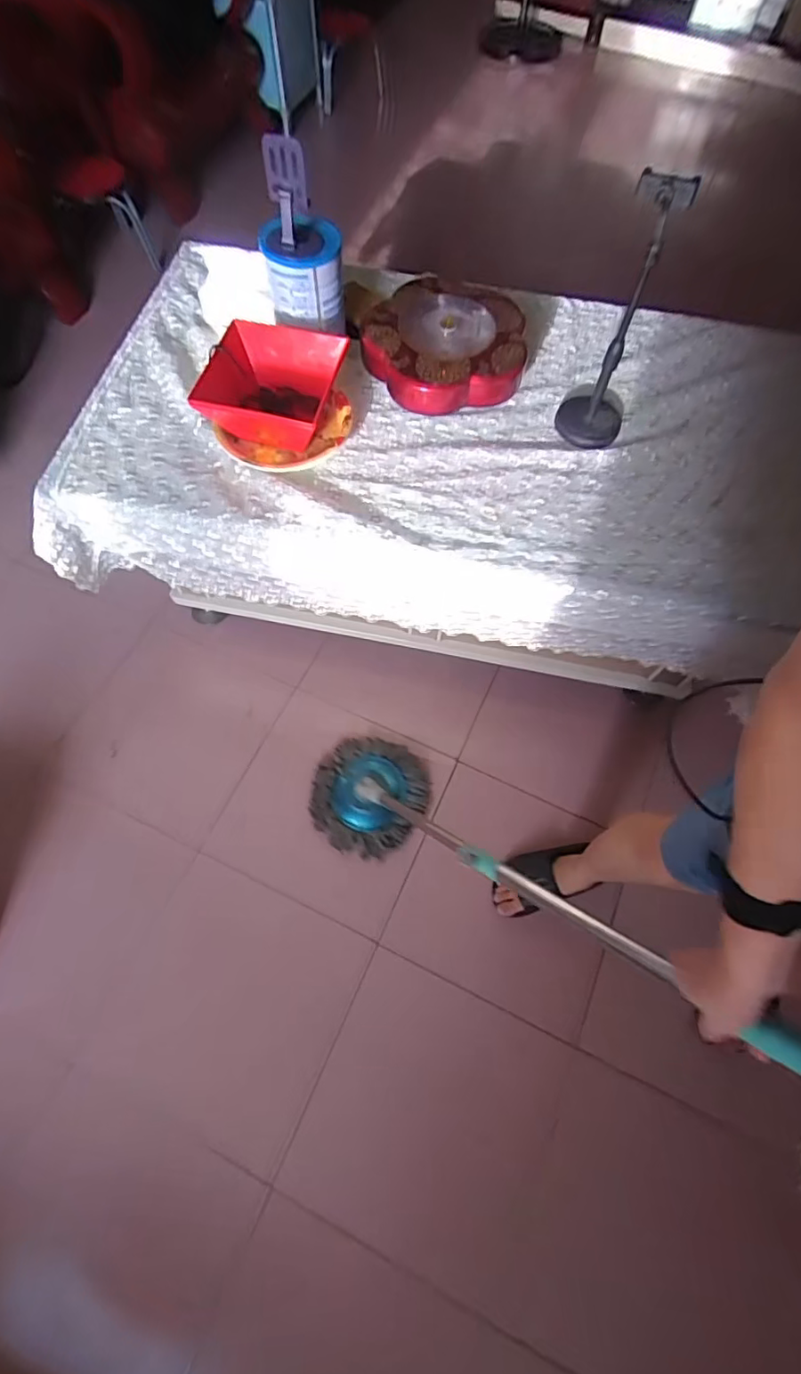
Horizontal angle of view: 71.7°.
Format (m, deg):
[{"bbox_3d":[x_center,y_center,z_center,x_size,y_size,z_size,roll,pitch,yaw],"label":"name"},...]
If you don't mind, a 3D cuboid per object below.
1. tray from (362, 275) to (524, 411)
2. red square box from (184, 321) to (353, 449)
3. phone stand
[{"bbox_3d":[0.082,-0.599,0.968,0.261,0.081,0.253,-33,72,-14],"label":"tray"},{"bbox_3d":[-0.218,-0.489,0.919,0.206,0.111,0.215,15,68,5],"label":"red square box"},{"bbox_3d":[0.342,-0.547,0.847,0.104,0.335,0.152,21,68,7],"label":"phone stand"}]

